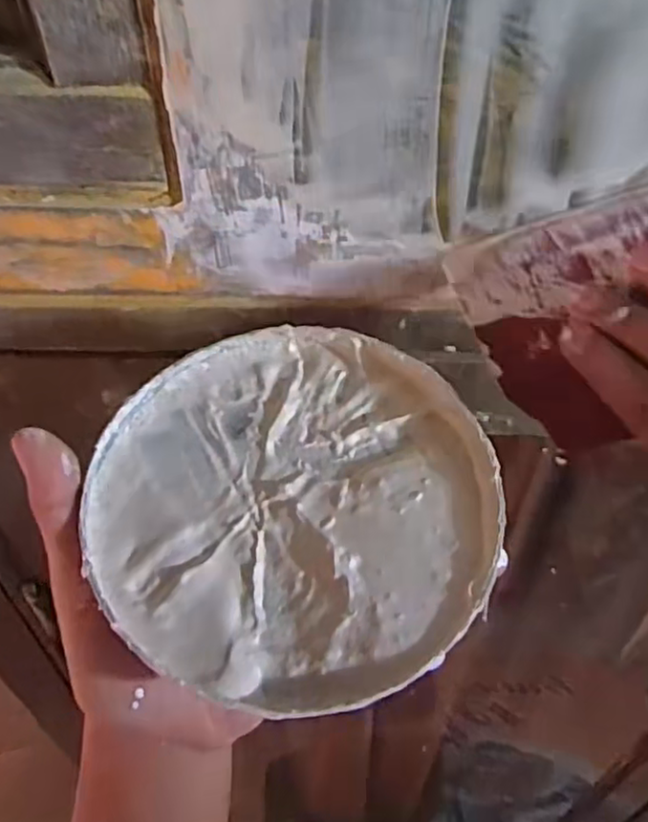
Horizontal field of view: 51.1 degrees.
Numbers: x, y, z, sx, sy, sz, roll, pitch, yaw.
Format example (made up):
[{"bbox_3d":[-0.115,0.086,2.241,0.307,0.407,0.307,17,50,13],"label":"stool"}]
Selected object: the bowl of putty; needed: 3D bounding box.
[{"bbox_3d":[-0.012,0.030,0.254,0.143,0.030,0.149,-16,49,-16],"label":"bowl of putty"}]

